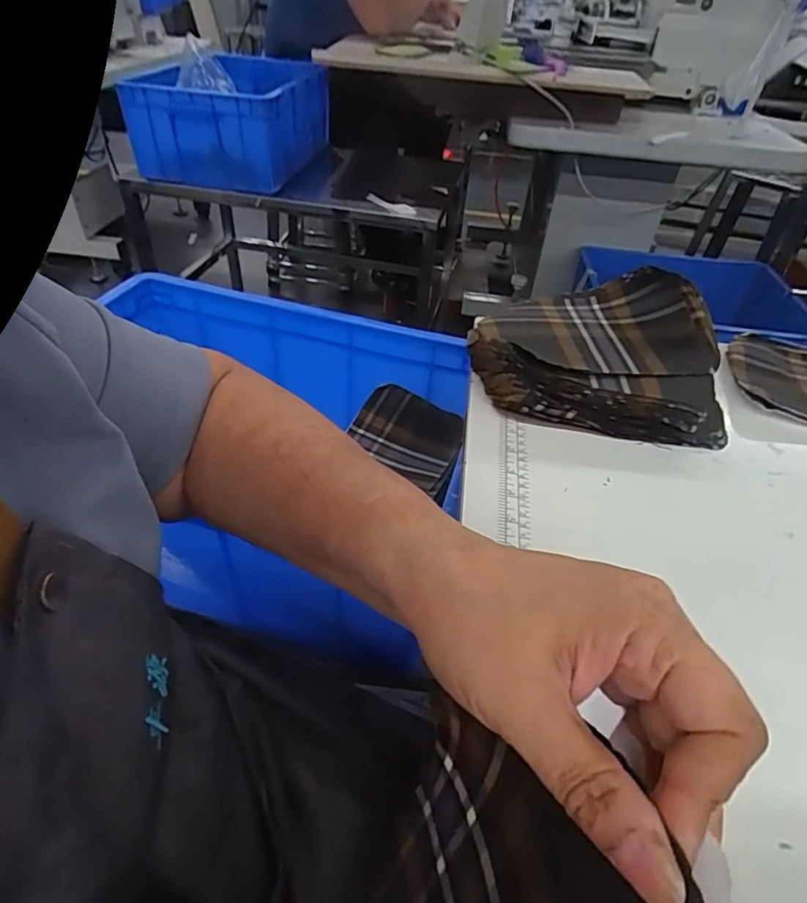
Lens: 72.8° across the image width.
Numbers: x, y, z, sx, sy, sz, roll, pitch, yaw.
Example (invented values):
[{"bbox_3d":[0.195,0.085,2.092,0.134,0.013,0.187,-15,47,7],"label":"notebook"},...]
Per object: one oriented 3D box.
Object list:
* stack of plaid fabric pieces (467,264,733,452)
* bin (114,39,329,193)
[{"bbox_3d":[0.174,-0.098,0.501,0.222,0.070,0.174,9,42,5],"label":"stack of plaid fabric pieces"},{"bbox_3d":[-0.394,-0.795,1.320,0.348,0.210,0.476,9,42,5],"label":"bin"}]

